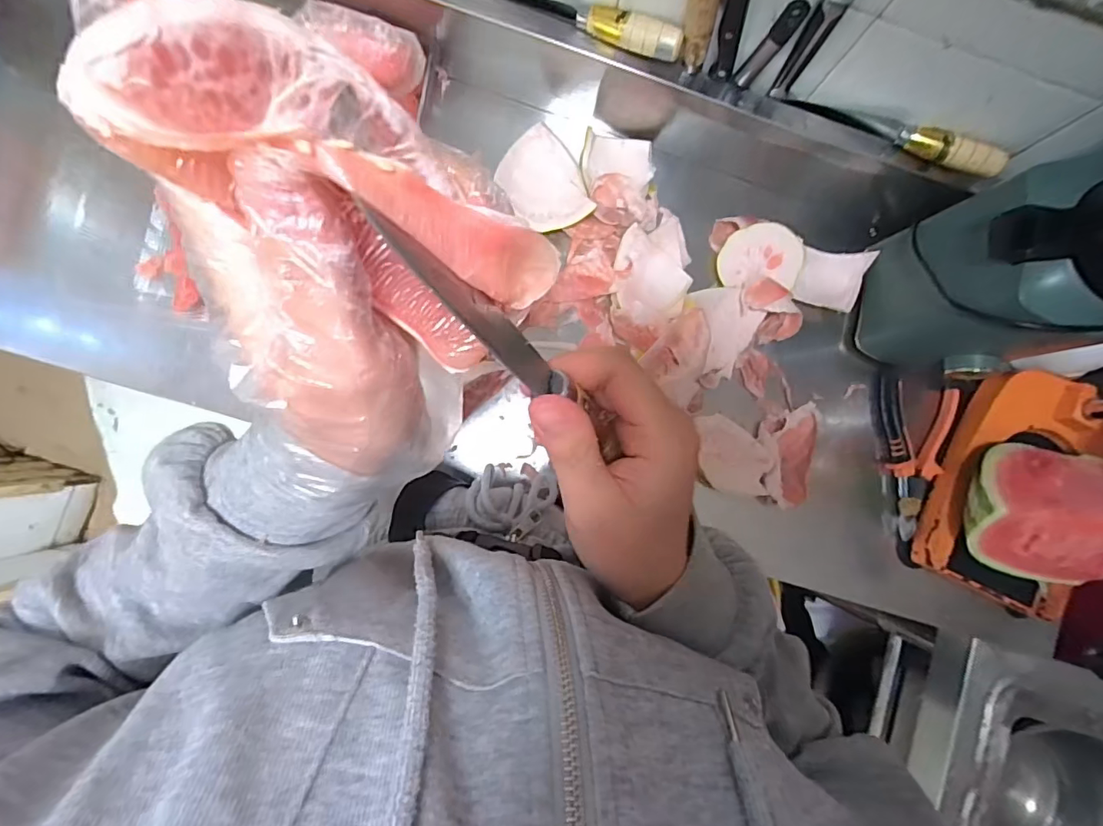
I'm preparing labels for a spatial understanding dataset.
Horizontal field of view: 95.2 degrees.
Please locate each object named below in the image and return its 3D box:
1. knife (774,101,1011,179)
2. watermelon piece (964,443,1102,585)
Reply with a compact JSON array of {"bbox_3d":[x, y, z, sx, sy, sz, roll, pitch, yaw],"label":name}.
[{"bbox_3d":[0.328,-0.270,0.482,0.200,0.022,0.024,25,85,9],"label":"knife"},{"bbox_3d":[0.477,0.097,0.479,0.138,0.090,0.132,9,86,-4],"label":"watermelon piece"}]

